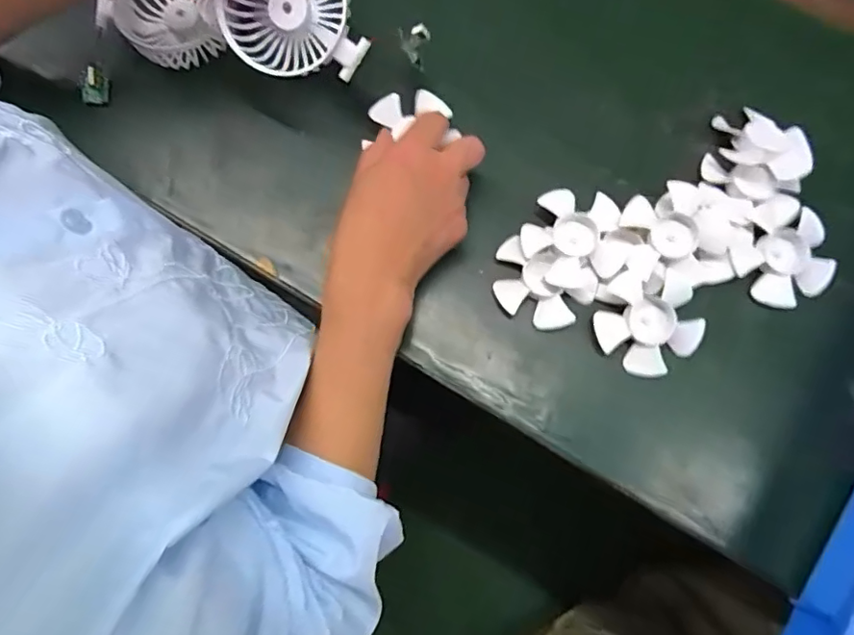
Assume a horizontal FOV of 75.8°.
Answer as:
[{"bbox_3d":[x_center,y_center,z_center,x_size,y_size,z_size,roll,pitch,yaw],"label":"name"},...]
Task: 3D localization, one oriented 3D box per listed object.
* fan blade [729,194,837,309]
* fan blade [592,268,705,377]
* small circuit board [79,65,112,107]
[{"bbox_3d":[0.252,-0.045,0.386,0.067,0.014,0.070,0,75,1],"label":"fan blade"},{"bbox_3d":[0.152,0.002,0.379,0.069,0.018,0.068,0,75,1],"label":"fan blade"},{"bbox_3d":[-0.261,-0.181,0.430,0.023,0.005,0.028,10,110,-8],"label":"small circuit board"}]

